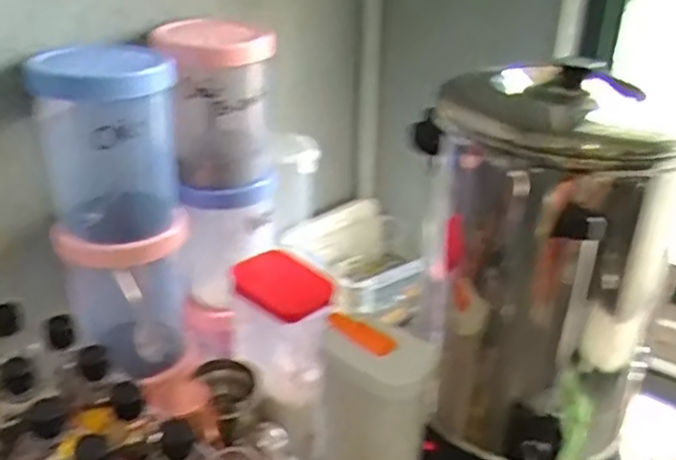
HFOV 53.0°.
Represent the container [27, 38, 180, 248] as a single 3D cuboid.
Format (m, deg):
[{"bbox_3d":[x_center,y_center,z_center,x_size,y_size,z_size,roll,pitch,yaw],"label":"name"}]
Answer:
[{"bbox_3d":[-0.225,-0.078,0.681,0.101,0.199,0.100,14,29,23],"label":"container"}]

